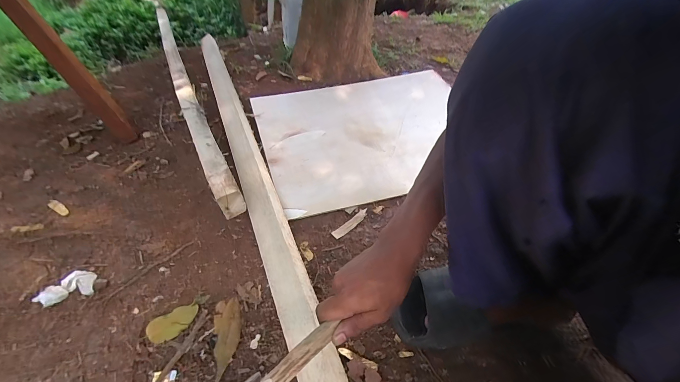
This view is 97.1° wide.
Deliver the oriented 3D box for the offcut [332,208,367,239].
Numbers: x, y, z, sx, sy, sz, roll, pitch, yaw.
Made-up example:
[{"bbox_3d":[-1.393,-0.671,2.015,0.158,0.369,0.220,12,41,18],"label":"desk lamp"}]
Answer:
[{"bbox_3d":[0.024,0.065,0.618,0.022,0.004,0.097,37,52,28],"label":"offcut"}]

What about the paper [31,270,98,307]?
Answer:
[{"bbox_3d":[-0.444,0.157,0.489,0.077,0.024,0.043,-16,48,-20],"label":"paper"}]

